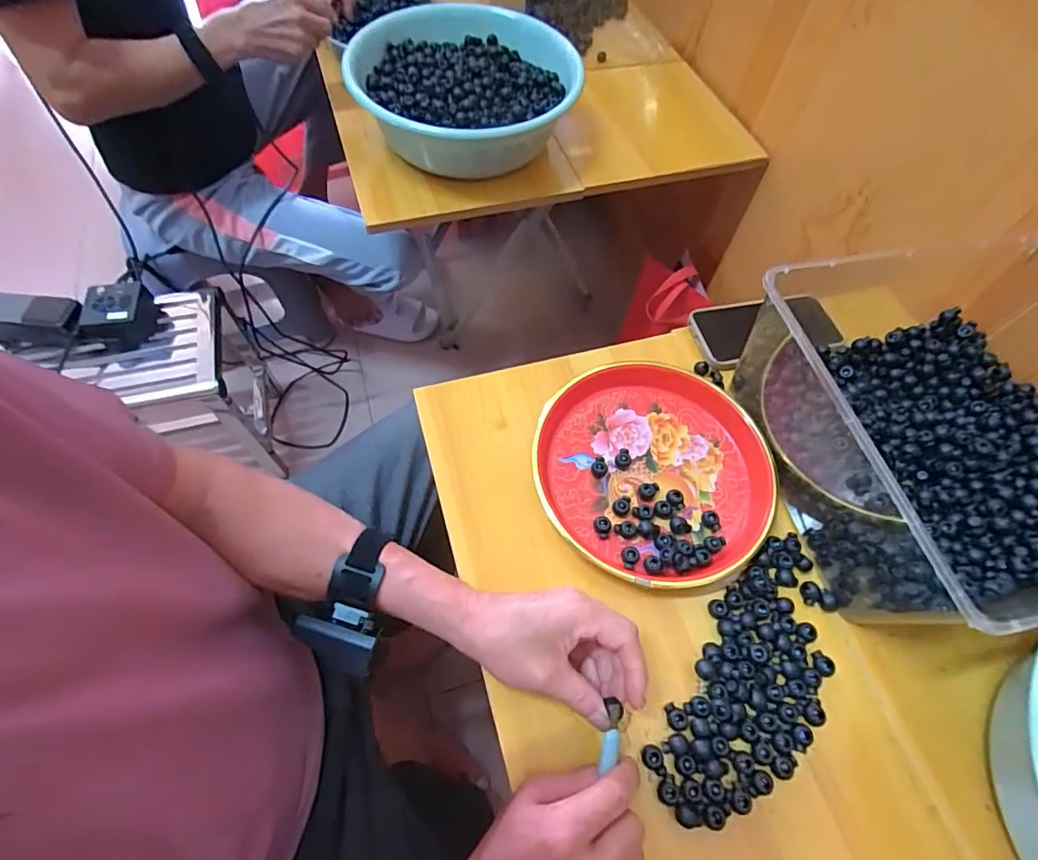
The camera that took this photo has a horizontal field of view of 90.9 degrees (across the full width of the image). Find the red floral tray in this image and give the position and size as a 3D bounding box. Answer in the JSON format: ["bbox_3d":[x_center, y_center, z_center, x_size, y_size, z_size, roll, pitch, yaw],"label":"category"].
[{"bbox_3d":[0.130,0.035,0.498,0.218,0.033,0.224,34,65,14],"label":"red floral tray"}]

